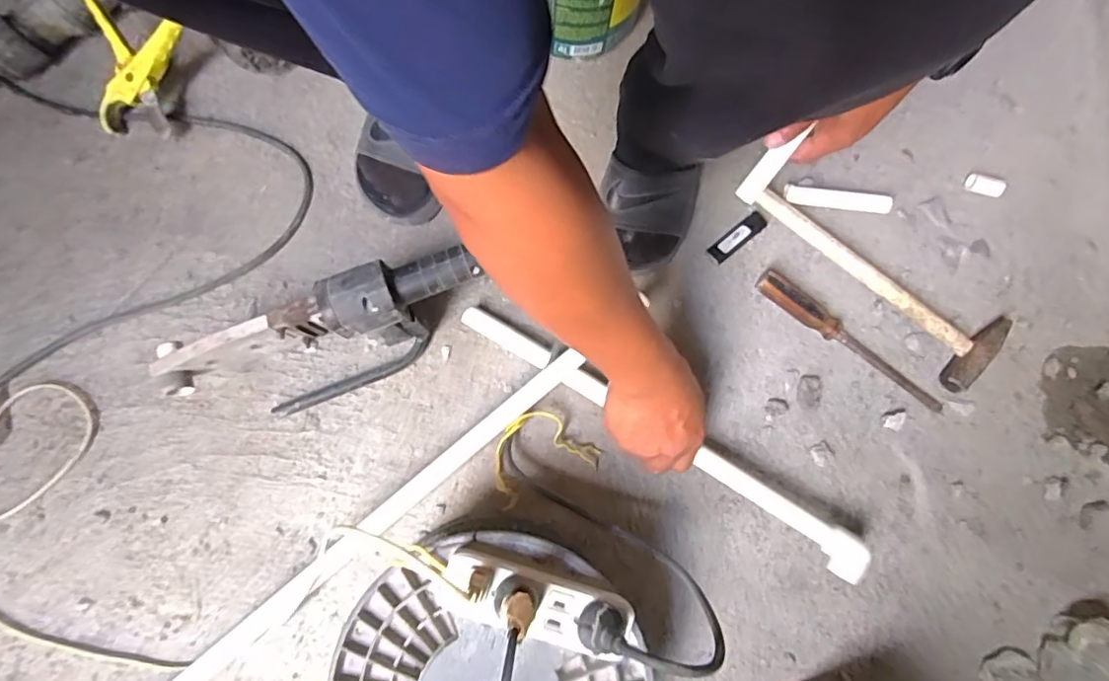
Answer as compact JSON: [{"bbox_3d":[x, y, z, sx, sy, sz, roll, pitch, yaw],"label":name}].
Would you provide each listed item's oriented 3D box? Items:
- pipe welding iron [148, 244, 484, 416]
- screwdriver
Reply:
[{"bbox_3d":[-0.212,0.000,0.541,0.290,0.133,0.080,-19,80,-6],"label":"pipe welding iron"},{"bbox_3d":[0.325,-0.001,0.618,0.234,0.036,0.033,35,78,4],"label":"screwdriver"}]

